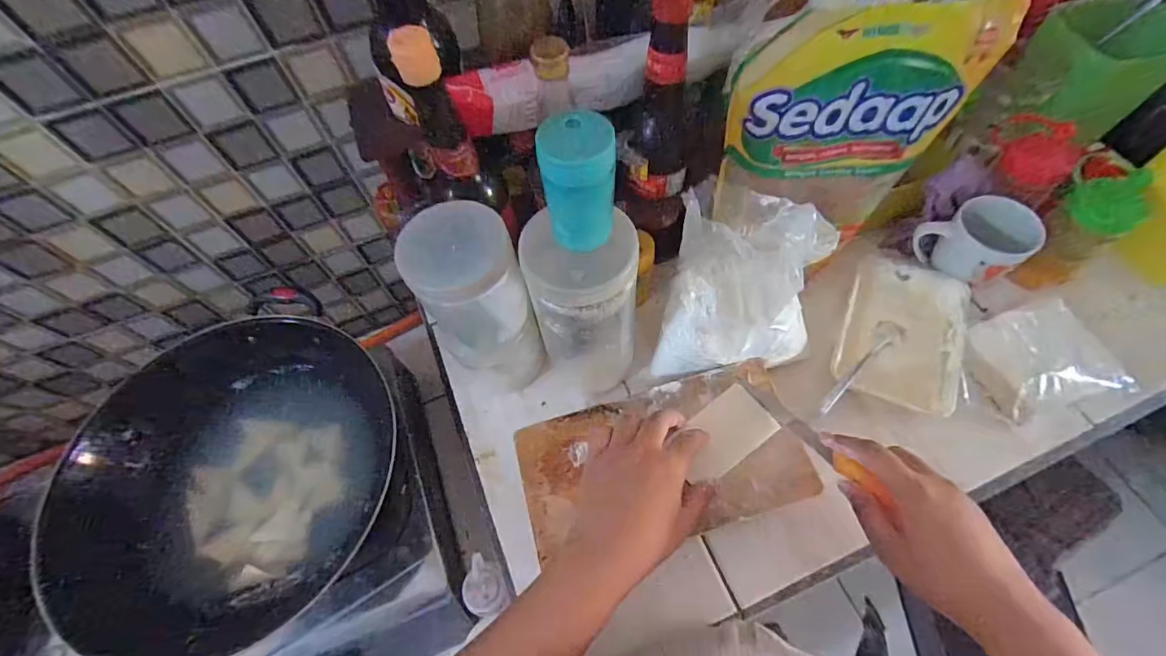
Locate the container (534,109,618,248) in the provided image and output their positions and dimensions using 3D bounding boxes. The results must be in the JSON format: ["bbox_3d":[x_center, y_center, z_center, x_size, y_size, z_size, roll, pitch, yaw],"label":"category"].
[{"bbox_3d":[-0.002,-0.096,0.331,0.046,0.081,0.044,-2,62,3],"label":"container"}]

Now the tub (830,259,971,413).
[{"bbox_3d":[0.337,0.002,0.529,0.112,0.035,0.163,20,65,14],"label":"tub"}]

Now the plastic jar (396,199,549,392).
[{"bbox_3d":[-0.093,-0.018,0.462,0.085,0.199,0.078,-2,62,3],"label":"plastic jar"}]

